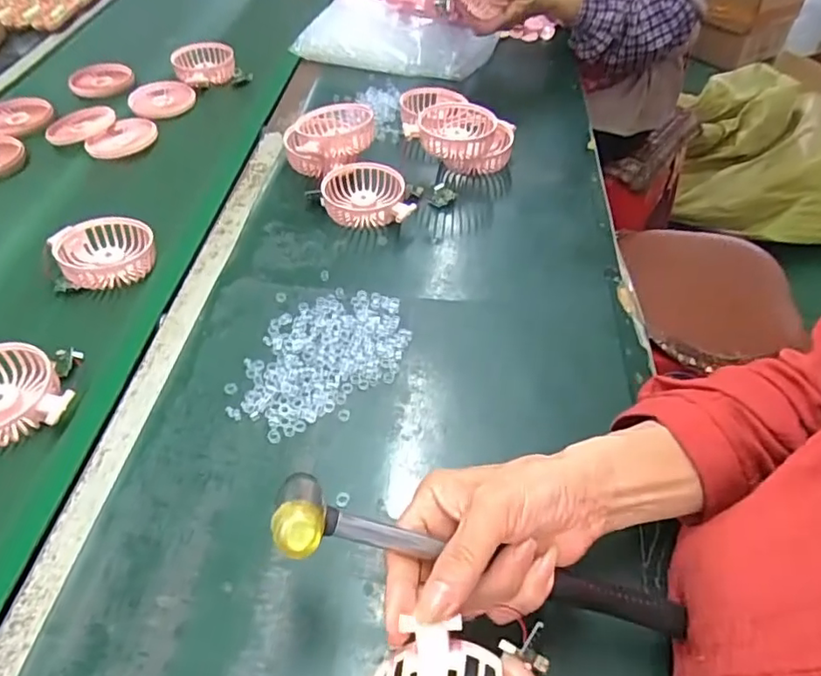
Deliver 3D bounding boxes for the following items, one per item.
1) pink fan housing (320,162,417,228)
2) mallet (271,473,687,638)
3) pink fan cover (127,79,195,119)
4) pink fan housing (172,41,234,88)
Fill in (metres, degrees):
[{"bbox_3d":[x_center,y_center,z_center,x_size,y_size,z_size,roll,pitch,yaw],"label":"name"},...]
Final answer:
[{"bbox_3d":[-0.046,-0.157,0.640,0.104,0.036,0.087,7,46,2],"label":"pink fan housing"},{"bbox_3d":[0.043,0.117,0.304,0.230,0.028,0.047,18,47,-10],"label":"mallet"},{"bbox_3d":[-0.350,-0.337,0.806,0.078,0.012,0.080,18,47,13],"label":"pink fan cover"},{"bbox_3d":[-0.304,-0.407,0.852,0.084,0.028,0.090,2,46,-2],"label":"pink fan housing"}]

